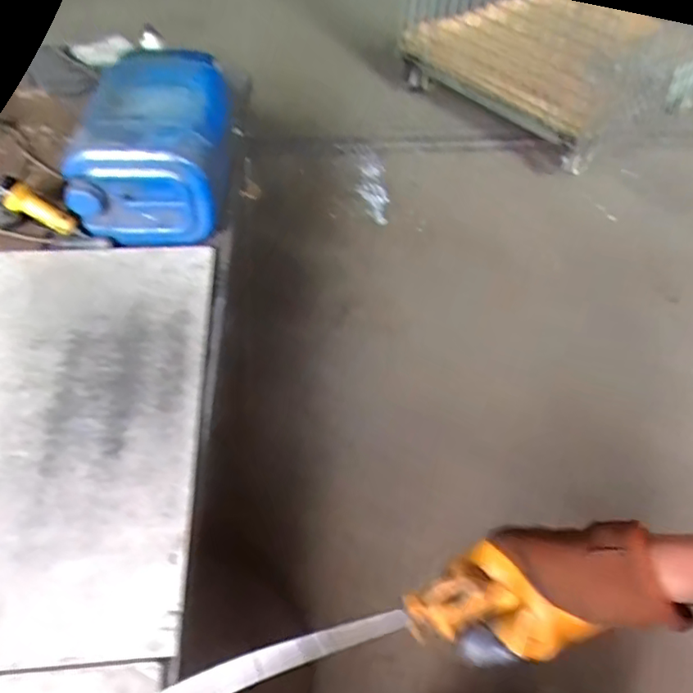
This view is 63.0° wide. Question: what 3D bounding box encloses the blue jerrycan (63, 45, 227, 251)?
[{"bbox_3d":[-0.403,-0.436,1.225,0.302,0.240,0.377,1,51,-3],"label":"blue jerrycan"}]

